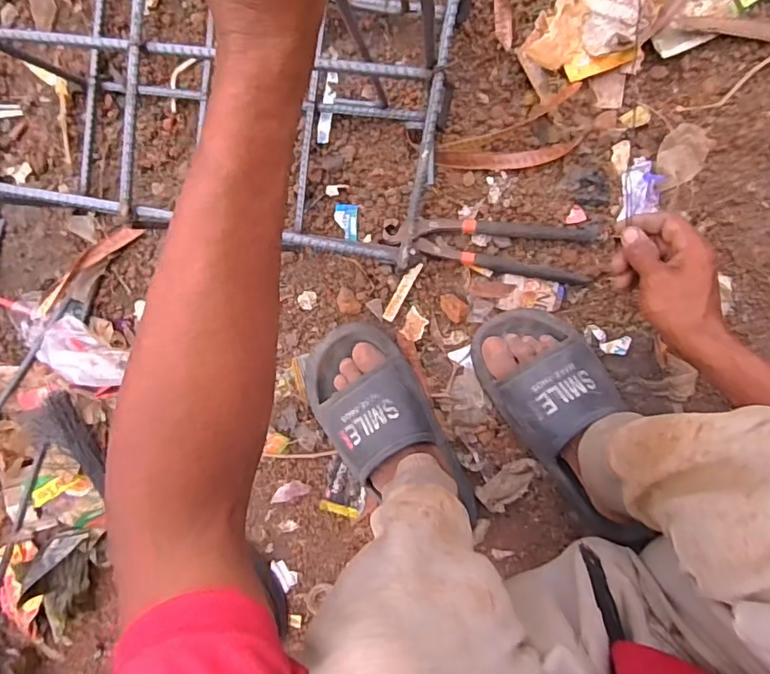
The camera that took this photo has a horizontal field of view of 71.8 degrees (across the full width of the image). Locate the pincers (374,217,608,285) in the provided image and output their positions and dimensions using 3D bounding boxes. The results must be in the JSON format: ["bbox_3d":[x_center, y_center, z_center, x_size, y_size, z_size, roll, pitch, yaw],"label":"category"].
[{"bbox_3d":[0.108,-0.098,0.562,0.220,0.019,0.059,8,98,2],"label":"pincers"}]

